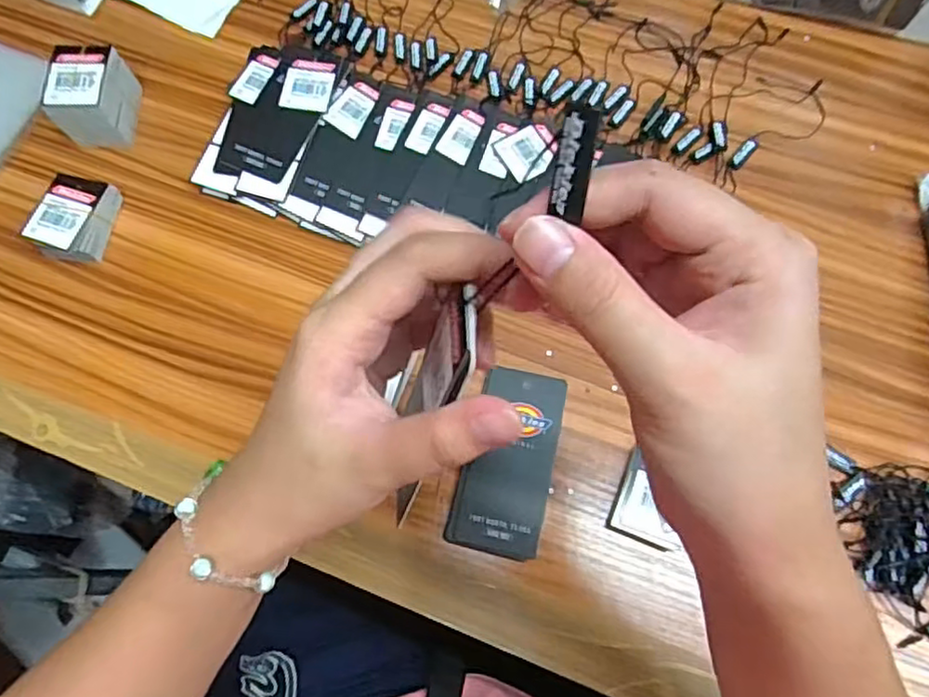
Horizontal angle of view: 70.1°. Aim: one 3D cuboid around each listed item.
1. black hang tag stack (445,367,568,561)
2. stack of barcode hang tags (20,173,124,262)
[{"bbox_3d":[0.027,0.067,0.390,0.052,0.004,0.106,14,82,7],"label":"black hang tag stack"},{"bbox_3d":[-0.260,-0.087,0.443,0.045,0.024,0.052,11,71,4],"label":"stack of barcode hang tags"}]

